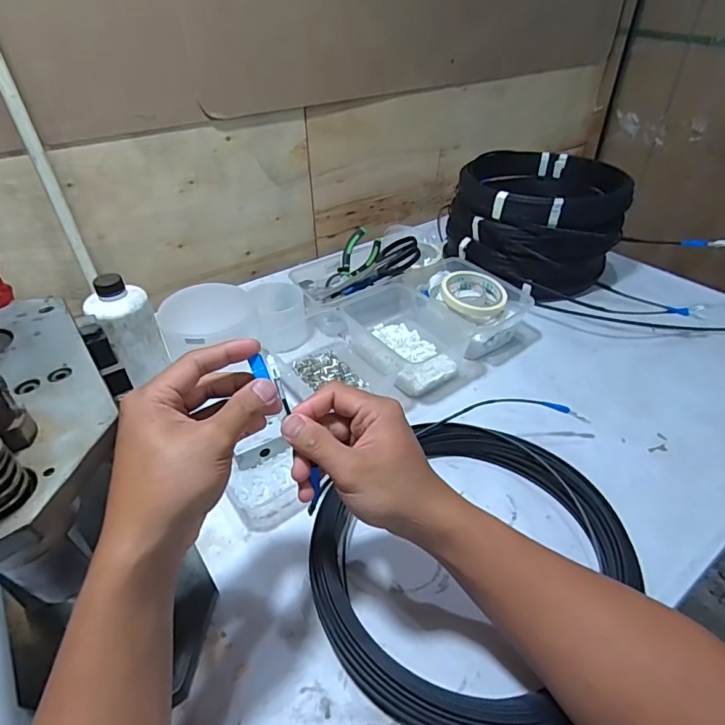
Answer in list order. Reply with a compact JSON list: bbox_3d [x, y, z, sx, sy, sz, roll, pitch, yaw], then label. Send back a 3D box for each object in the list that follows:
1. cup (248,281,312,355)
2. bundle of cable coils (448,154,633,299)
[{"bbox_3d":[-0.120,-0.067,0.689,0.075,0.084,0.074,-1,38,0],"label":"cup"},{"bbox_3d":[0.302,-0.252,0.818,0.265,0.142,0.291,23,44,27],"label":"bundle of cable coils"}]

